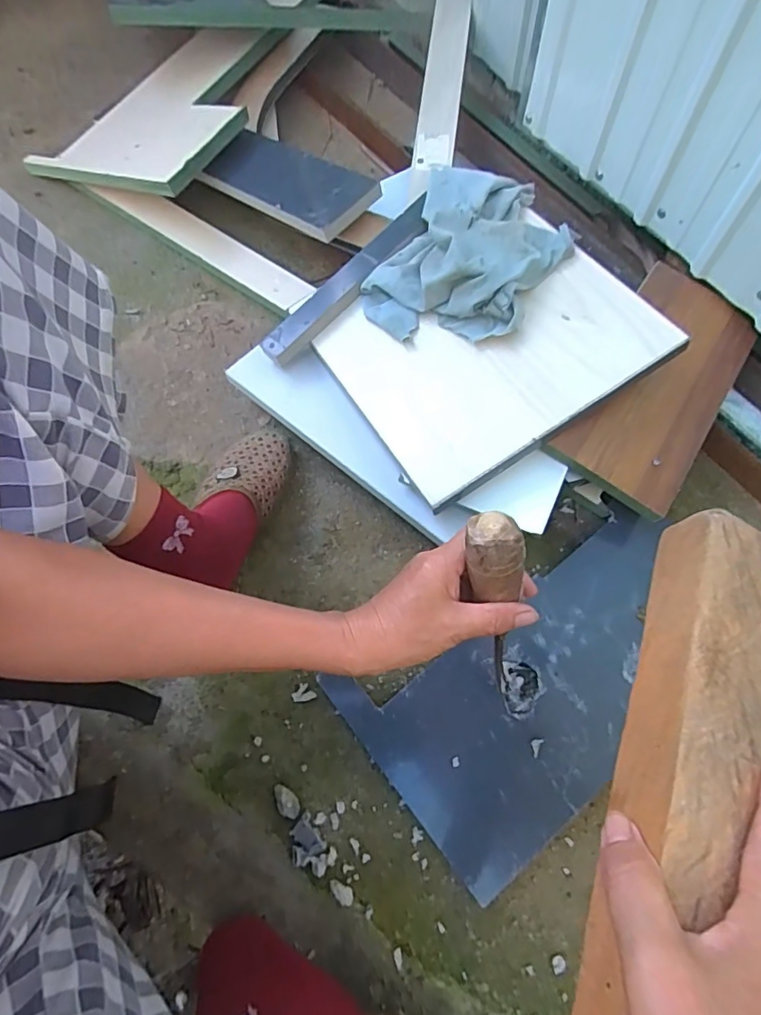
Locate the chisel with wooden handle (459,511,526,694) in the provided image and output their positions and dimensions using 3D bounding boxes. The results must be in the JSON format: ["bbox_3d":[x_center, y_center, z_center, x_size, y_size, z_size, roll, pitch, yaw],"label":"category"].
[{"bbox_3d":[0.086,0.084,0.404,0.033,0.249,0.038,35,71,29],"label":"chisel with wooden handle"}]

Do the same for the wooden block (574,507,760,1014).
[{"bbox_3d":[0.128,0.136,0.229,0.060,0.037,0.308,25,63,11],"label":"wooden block"}]

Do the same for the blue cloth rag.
[{"bbox_3d":[0.095,-0.270,0.563,0.180,0.061,0.236,24,72,16],"label":"blue cloth rag"}]

